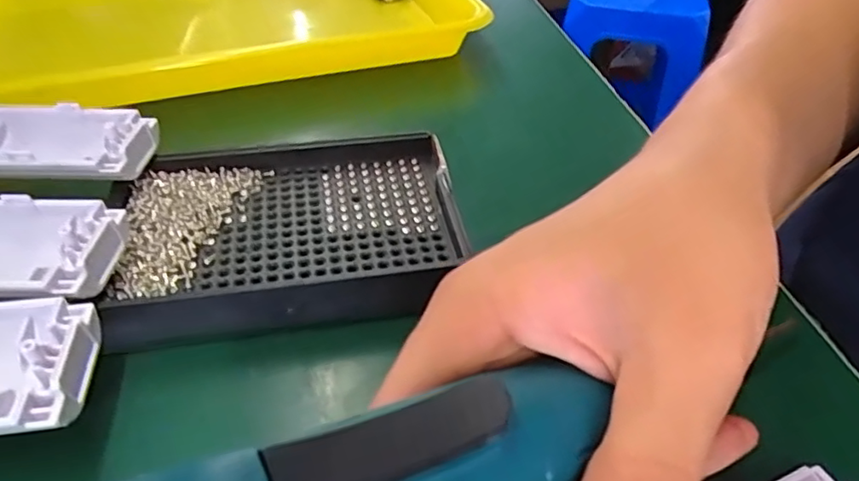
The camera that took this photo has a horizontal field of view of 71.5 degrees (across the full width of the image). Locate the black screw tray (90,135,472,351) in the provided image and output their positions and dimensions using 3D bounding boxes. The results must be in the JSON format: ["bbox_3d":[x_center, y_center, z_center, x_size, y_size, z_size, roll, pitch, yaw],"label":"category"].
[{"bbox_3d":[-0.054,-0.005,0.241,0.132,0.023,0.088,-6,43,-9],"label":"black screw tray"}]

